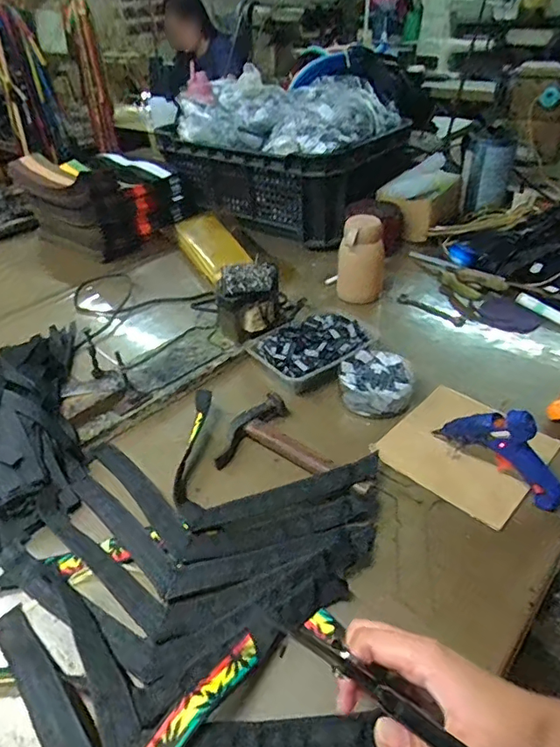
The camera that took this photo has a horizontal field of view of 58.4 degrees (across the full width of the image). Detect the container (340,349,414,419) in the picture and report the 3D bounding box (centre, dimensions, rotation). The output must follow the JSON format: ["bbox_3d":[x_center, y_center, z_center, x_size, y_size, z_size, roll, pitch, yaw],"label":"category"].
[{"bbox_3d":[0.125,0.009,0.652,0.089,0.031,0.102,6,39,14],"label":"container"}]

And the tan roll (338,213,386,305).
[{"bbox_3d":[0.135,-0.187,0.829,0.074,0.136,0.058,3,39,10],"label":"tan roll"}]

